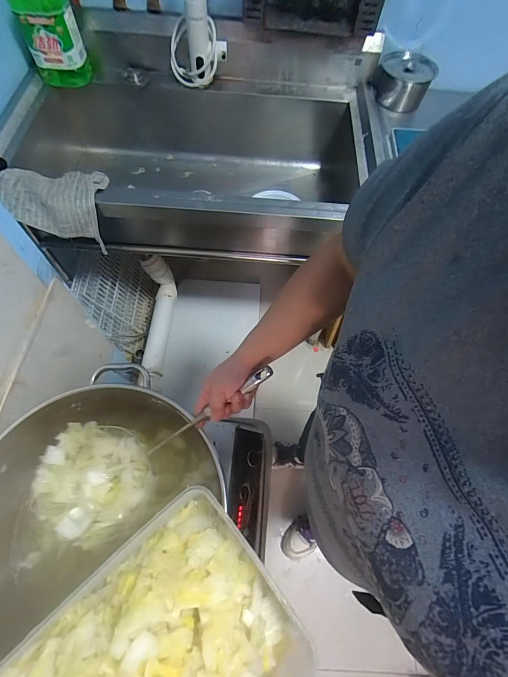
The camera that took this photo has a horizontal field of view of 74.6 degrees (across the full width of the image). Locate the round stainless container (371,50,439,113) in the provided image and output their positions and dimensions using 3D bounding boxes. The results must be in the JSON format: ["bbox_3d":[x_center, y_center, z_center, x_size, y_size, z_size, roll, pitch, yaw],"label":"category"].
[{"bbox_3d":[0.414,-0.725,0.936,0.149,0.103,0.118,17,65,6],"label":"round stainless container"}]

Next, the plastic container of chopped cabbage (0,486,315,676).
[{"bbox_3d":[-0.138,0.400,0.368,0.376,0.087,0.228,-40,72,-19],"label":"plastic container of chopped cabbage"}]

